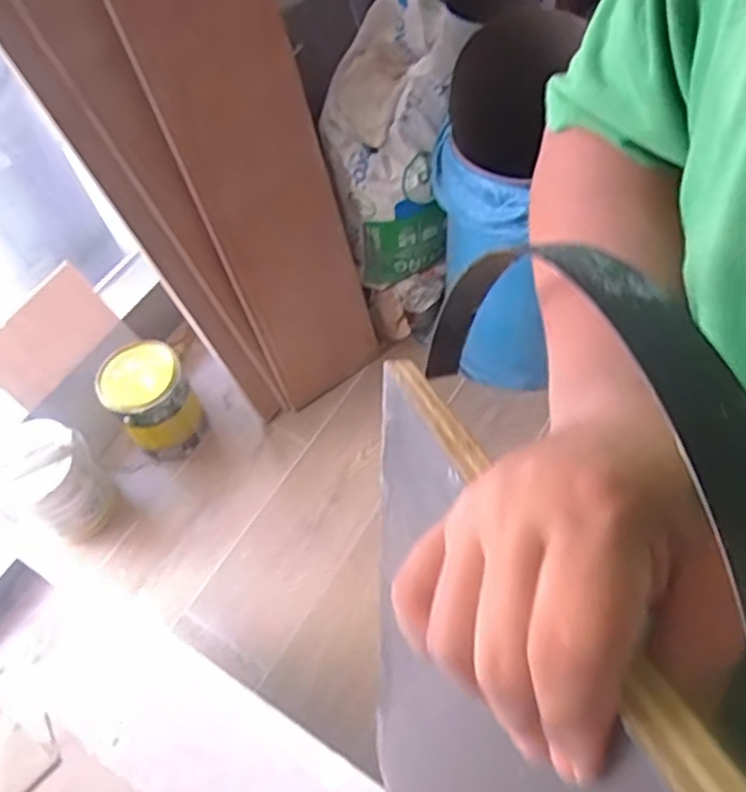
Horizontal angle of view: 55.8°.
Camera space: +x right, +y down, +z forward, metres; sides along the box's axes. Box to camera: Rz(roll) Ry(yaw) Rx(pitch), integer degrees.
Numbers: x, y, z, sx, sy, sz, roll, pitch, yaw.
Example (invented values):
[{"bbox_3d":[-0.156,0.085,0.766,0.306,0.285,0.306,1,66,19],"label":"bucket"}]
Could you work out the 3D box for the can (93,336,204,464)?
[{"bbox_3d":[-0.441,0.021,1.423,0.153,0.252,0.144,-3,59,4],"label":"can"}]

